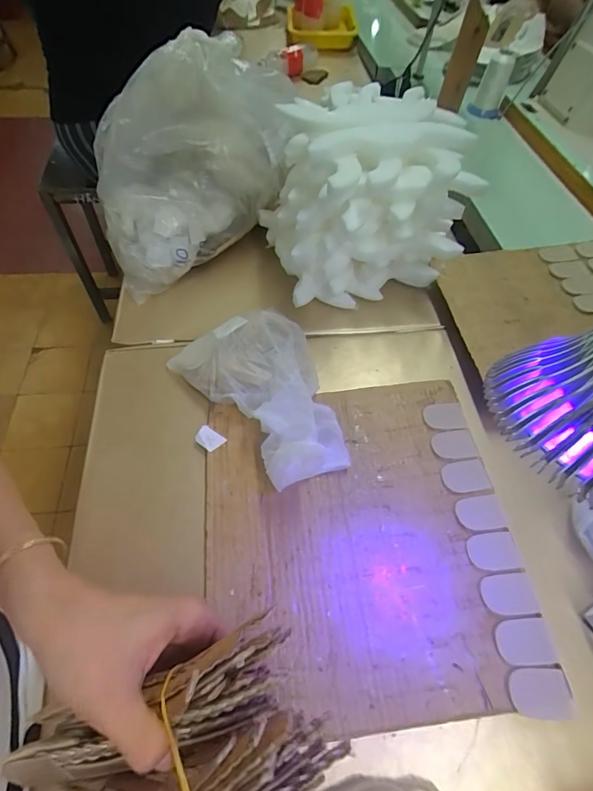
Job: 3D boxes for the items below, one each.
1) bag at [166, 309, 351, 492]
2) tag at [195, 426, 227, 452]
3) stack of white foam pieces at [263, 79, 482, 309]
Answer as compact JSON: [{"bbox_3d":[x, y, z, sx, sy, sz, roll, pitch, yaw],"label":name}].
[{"bbox_3d":[-0.025,-0.012,0.428,0.150,0.065,0.221,-28,62,-20],"label":"bag"},{"bbox_3d":[-0.092,0.046,0.419,0.029,0.004,0.021,34,76,9],"label":"tag"},{"bbox_3d":[0.090,-0.245,0.528,0.229,0.185,0.180,-11,57,-10],"label":"stack of white foam pieces"}]

